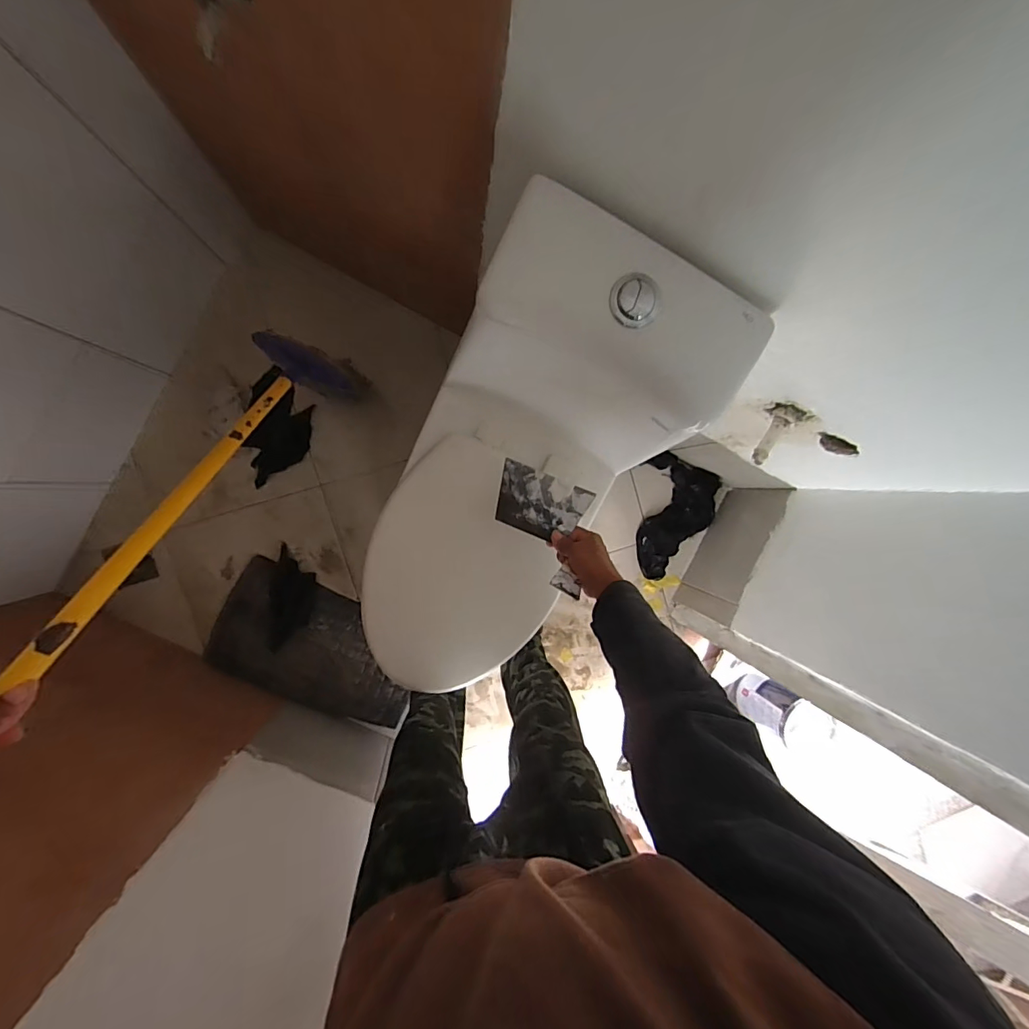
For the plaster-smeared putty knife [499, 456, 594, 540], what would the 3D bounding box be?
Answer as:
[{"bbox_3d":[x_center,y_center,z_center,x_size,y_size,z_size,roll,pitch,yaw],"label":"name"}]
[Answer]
[{"bbox_3d":[0.039,-0.015,0.752,0.141,0.006,0.098,23,100,7],"label":"plaster-smeared putty knife"}]

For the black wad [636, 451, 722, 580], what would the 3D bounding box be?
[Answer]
[{"bbox_3d":[0.465,0.015,1.336,0.212,0.051,0.353,6,93,-6],"label":"black wad"}]

